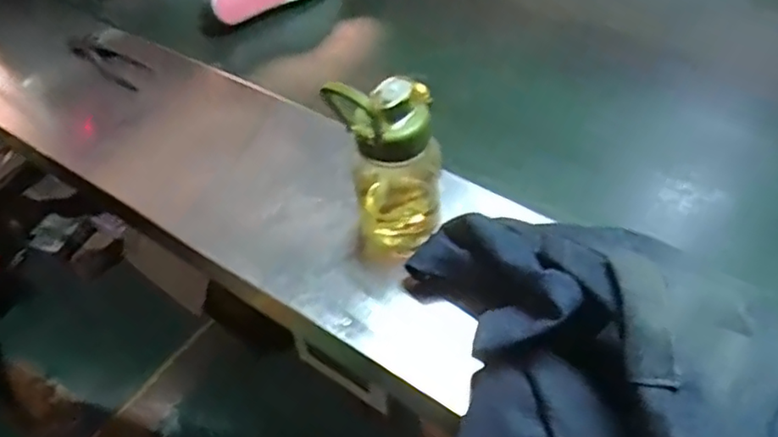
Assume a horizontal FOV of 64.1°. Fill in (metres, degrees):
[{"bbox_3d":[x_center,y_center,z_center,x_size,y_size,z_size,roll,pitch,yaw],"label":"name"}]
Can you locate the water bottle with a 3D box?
[{"bbox_3d":[0.001,-0.053,0.600,0.099,0.192,0.064,-27,52,-18],"label":"water bottle"}]

